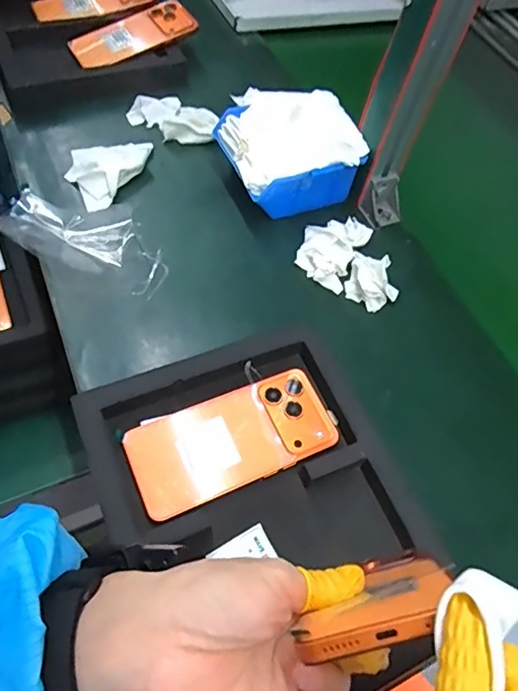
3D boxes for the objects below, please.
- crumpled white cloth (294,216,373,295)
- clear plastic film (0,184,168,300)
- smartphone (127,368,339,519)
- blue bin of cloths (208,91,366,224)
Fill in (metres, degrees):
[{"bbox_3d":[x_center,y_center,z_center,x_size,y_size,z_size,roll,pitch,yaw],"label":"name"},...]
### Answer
[{"bbox_3d":[0.076,-0.103,0.546,0.061,0.022,0.088,27,58,7],"label":"crumpled white cloth"},{"bbox_3d":[-0.174,-0.117,0.528,0.170,0.029,0.098,17,57,1],"label":"clear plastic film"},{"bbox_3d":[-0.020,0.076,0.417,0.164,0.006,0.077,-19,67,-16],"label":"smartphone"},{"bbox_3d":[0.034,-0.218,0.576,0.140,0.074,0.130,-15,62,-18],"label":"blue bin of cloths"}]

